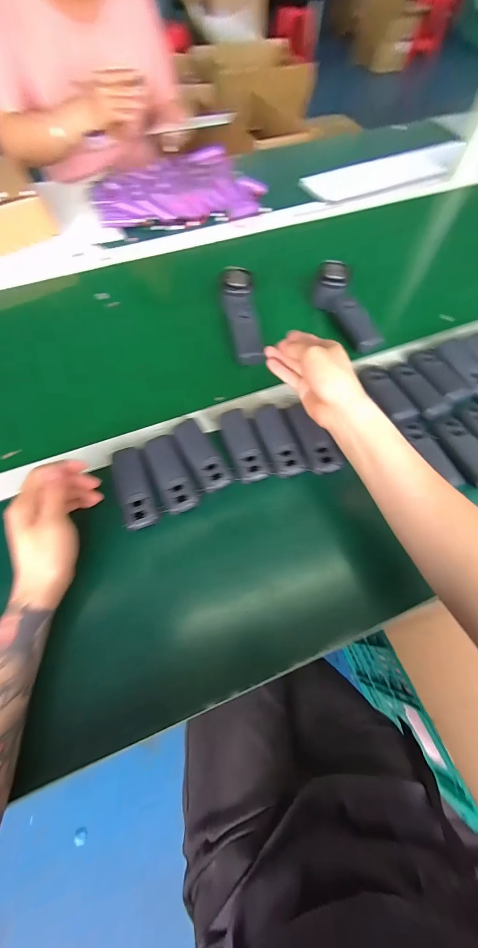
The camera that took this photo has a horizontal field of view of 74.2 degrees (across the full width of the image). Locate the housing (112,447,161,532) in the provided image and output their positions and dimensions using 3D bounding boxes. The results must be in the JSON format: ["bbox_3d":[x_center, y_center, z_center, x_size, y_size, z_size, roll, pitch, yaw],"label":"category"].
[{"bbox_3d":[-0.131,0.017,0.393,0.040,0.014,0.107,-20,67,-11],"label":"housing"}]

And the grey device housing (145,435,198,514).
[{"bbox_3d":[-0.085,-0.002,0.402,0.036,0.014,0.105,-21,67,-11],"label":"grey device housing"}]

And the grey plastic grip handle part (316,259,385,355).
[{"bbox_3d":[0.176,-0.266,0.515,0.040,0.050,0.161,-27,83,-11],"label":"grey plastic grip handle part"}]

